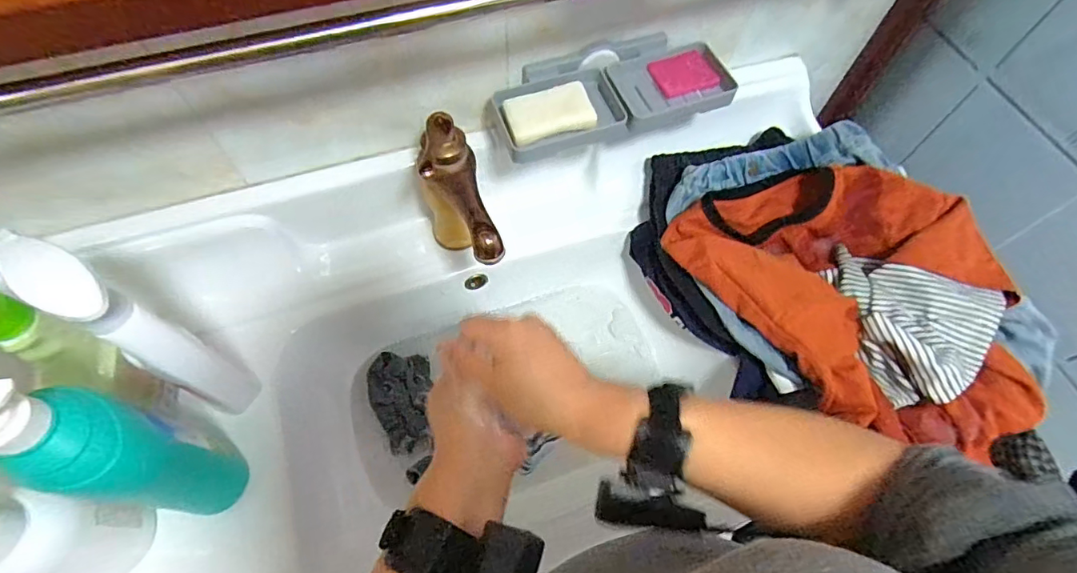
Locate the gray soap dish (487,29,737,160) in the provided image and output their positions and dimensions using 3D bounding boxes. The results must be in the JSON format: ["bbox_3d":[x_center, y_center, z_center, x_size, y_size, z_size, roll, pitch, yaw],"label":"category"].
[{"bbox_3d":[0.083,-0.213,0.565,0.265,0.032,0.104,-19,65,-11],"label":"gray soap dish"}]

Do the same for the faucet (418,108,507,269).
[{"bbox_3d":[-0.078,-0.092,0.495,0.058,0.074,0.148,-14,65,-9],"label":"faucet"}]

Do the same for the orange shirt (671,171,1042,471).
[{"bbox_3d":[0.354,0.000,0.558,0.265,0.079,0.381,-36,70,-18],"label":"orange shirt"}]

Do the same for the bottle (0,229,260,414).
[{"bbox_3d":[-0.325,0.042,0.437,0.089,0.239,0.039,30,66,13],"label":"bottle"}]

